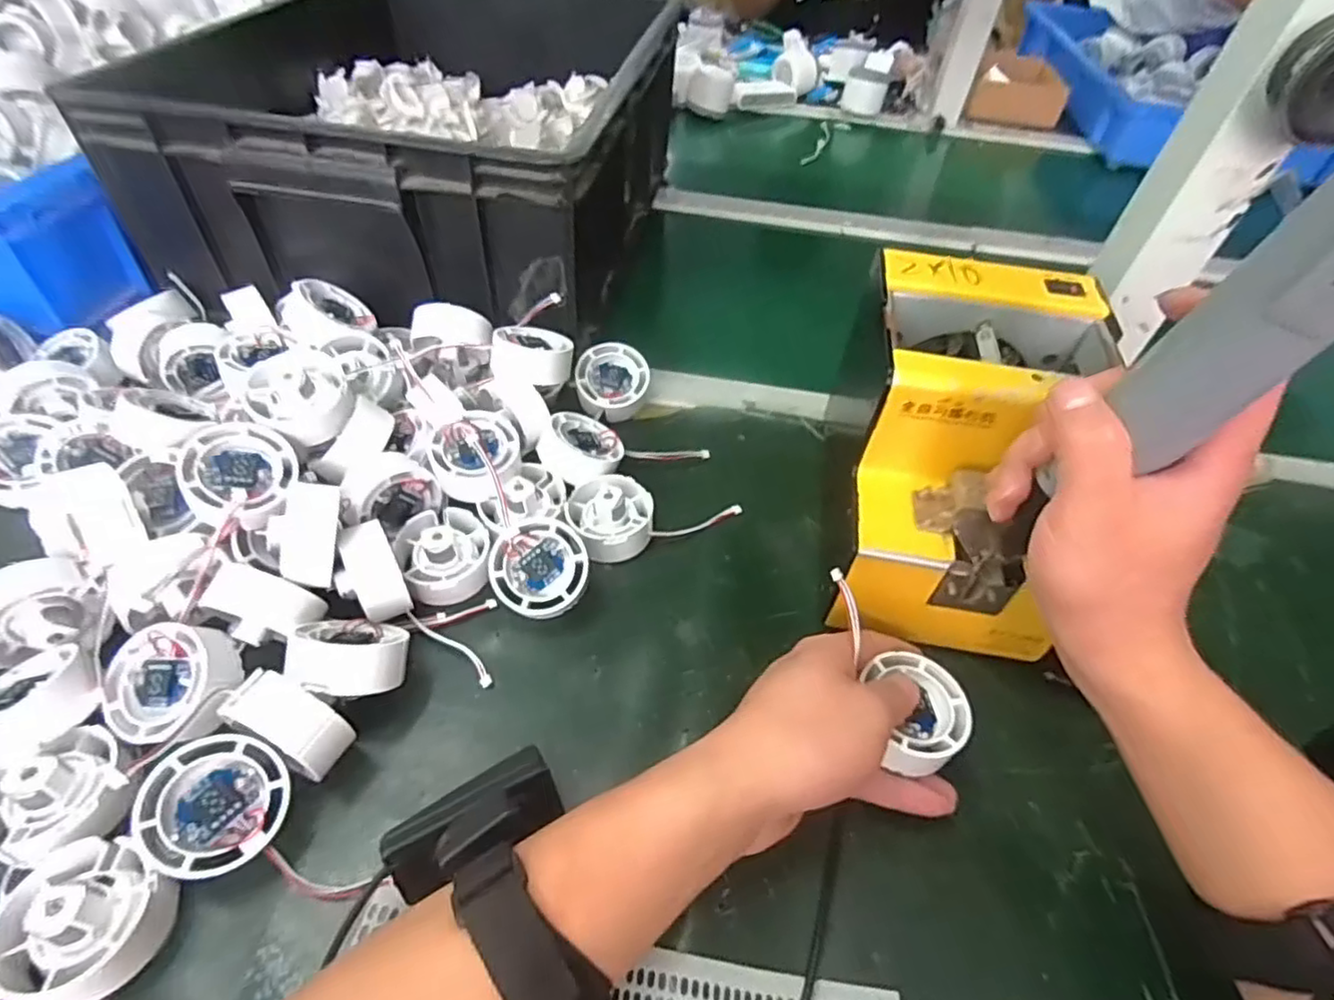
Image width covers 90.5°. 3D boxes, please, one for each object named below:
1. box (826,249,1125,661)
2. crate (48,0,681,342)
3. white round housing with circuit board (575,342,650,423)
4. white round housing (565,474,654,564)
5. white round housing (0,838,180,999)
[{"bbox_3d":[0.168,-0.027,0.377,0.124,0.137,0.179,11,49,5],"label":"box"},{"bbox_3d":[-0.203,-0.346,0.617,0.362,0.154,0.468,10,49,3],"label":"crate"},{"bbox_3d":[-0.040,-0.089,0.496,0.050,0.022,0.058,3,72,-7],"label":"white round housing with circuit board"},{"bbox_3d":[-0.035,0.009,0.416,0.053,0.028,0.057,3,49,-3],"label":"white round housing"},{"bbox_3d":[-0.230,0.163,0.259,0.058,0.032,0.053,3,49,-3],"label":"white round housing"}]

